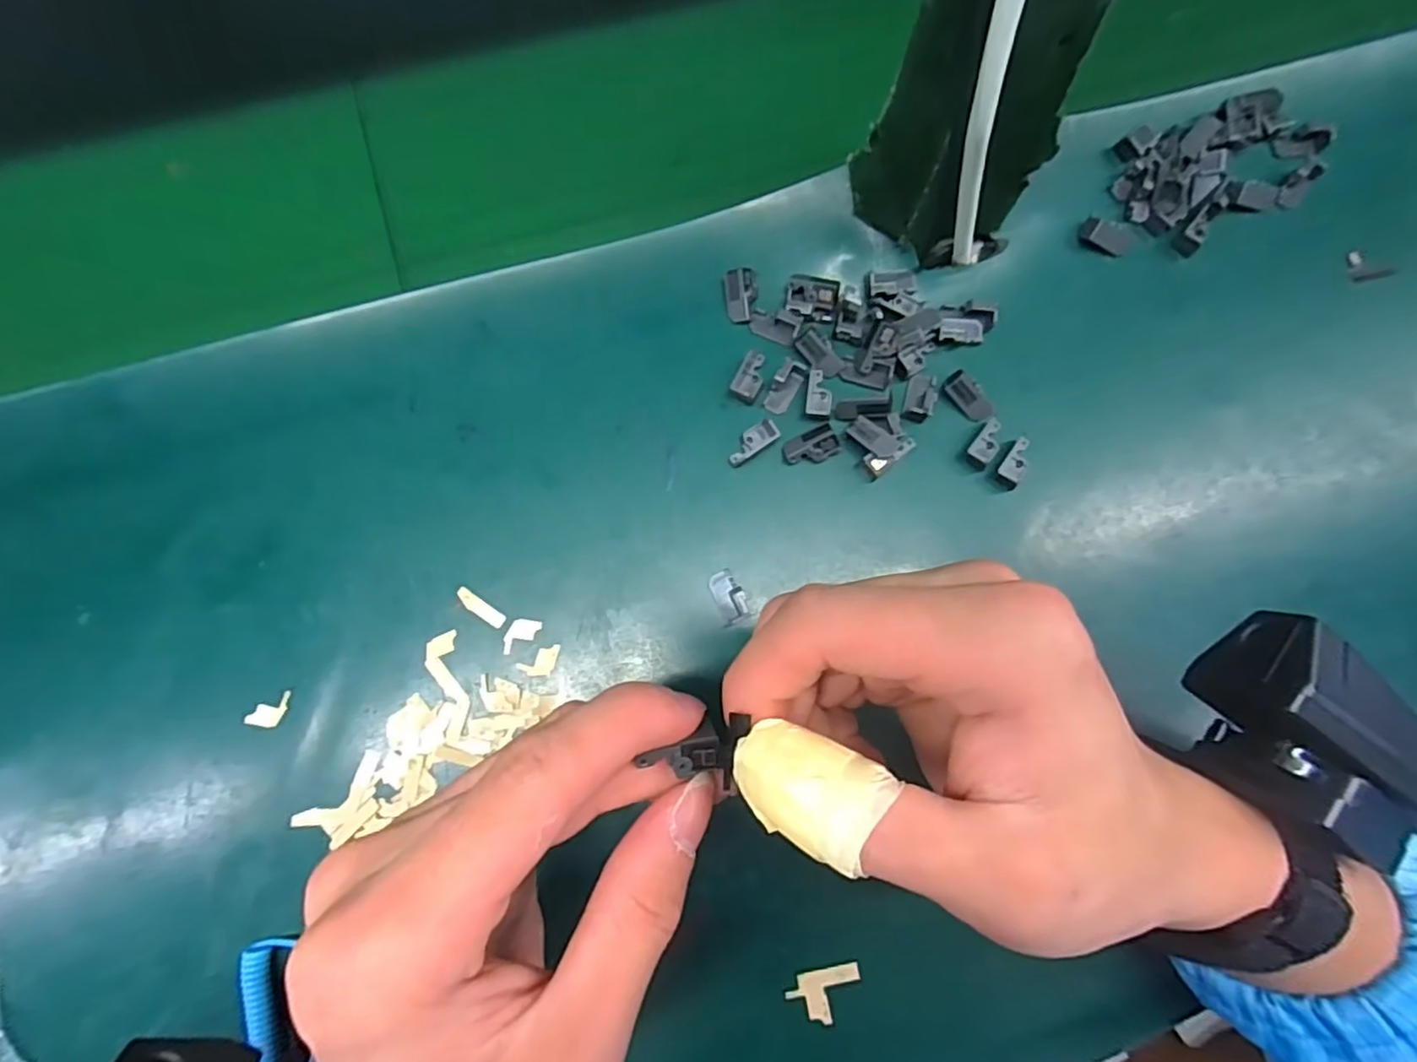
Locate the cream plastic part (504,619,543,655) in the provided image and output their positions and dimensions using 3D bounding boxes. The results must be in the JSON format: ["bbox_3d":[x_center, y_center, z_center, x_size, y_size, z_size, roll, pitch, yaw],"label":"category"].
[{"bbox_3d":[-0.074,0.041,0.248,0.011,0.004,0.016,25,80,2],"label":"cream plastic part"}]

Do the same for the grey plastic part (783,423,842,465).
[{"bbox_3d":[0.043,-0.035,0.264,0.022,0.006,0.013,-23,82,-6],"label":"grey plastic part"}]

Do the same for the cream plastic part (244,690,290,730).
[{"bbox_3d":[-0.166,0.069,0.241,0.016,0.004,0.010,-30,83,-7],"label":"cream plastic part"}]

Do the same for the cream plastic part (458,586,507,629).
[{"bbox_3d":[-0.090,0.030,0.250,0.022,0.004,0.006,34,81,3],"label":"cream plastic part"}]

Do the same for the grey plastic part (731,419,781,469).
[{"bbox_3d":[0.019,-0.037,0.264,0.025,0.006,0.010,-35,83,-7],"label":"grey plastic part"}]

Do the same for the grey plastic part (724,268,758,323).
[{"bbox_3d":[0.015,-0.102,0.274,0.014,0.009,0.020,-7,81,-4],"label":"grey plastic part"}]

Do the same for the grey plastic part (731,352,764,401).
[{"bbox_3d":[0.018,-0.066,0.270,0.011,0.006,0.021,26,80,2],"label":"grey plastic part"}]

